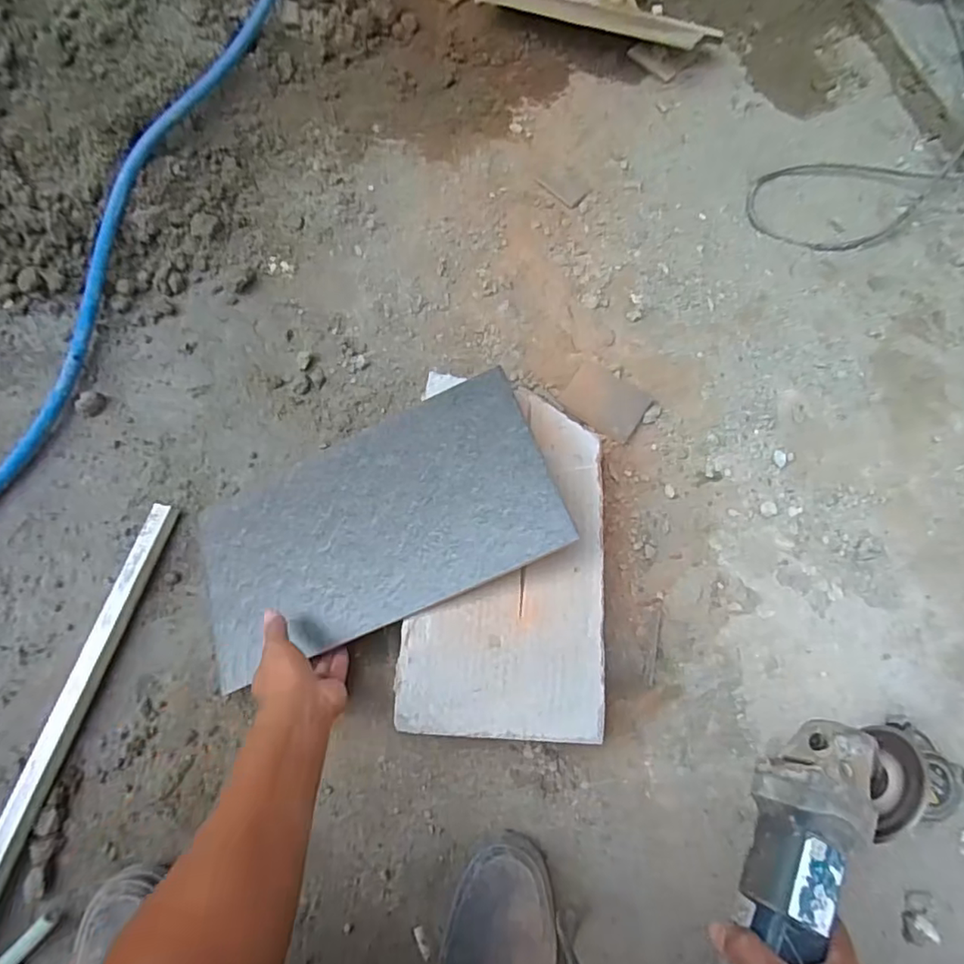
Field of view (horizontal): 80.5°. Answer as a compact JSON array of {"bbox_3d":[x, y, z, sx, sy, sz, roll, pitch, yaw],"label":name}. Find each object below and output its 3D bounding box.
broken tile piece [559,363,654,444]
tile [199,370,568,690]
[{"bbox_3d":[0.154,-0.101,0.710,0.098,0.013,0.073,34,80,11],"label":"broken tile piece"},{"bbox_3d":[-0.125,0.044,0.612,0.396,0.010,0.224,-24,64,8],"label":"tile"}]

